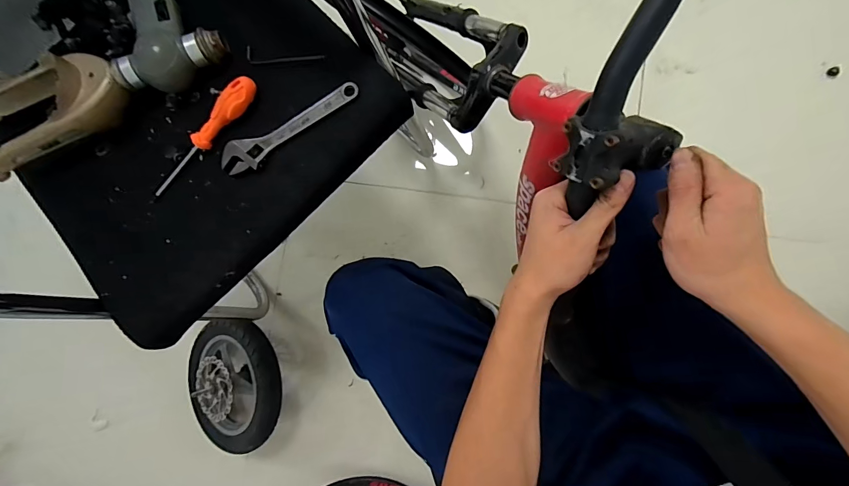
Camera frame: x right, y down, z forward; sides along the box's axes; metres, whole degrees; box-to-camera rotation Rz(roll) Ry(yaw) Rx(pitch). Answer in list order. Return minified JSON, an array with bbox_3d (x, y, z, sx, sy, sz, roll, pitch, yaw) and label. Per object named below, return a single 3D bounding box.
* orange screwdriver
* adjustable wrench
[{"bbox_3d":[-0.280,-0.134,0.480,0.022,0.029,0.187,41,91,7],"label":"orange screwdriver"},{"bbox_3d":[-0.166,-0.142,0.472,0.190,0.015,0.042,-26,84,4],"label":"adjustable wrench"}]

